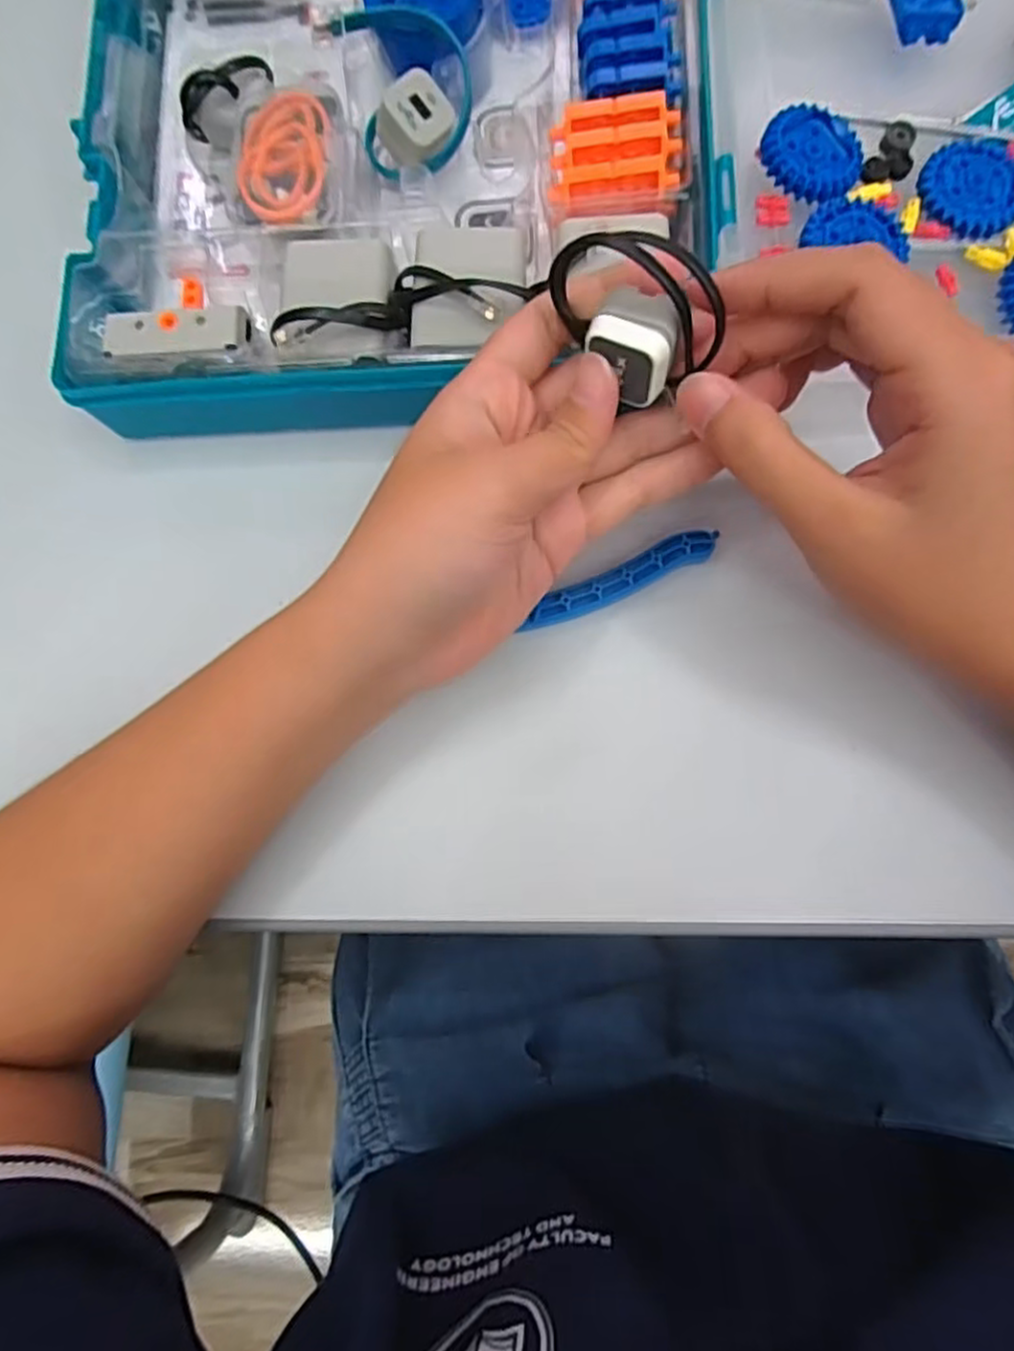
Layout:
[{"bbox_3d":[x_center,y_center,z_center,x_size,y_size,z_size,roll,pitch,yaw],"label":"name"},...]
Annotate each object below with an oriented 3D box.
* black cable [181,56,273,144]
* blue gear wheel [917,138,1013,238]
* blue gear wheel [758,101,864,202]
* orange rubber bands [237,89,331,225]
[{"bbox_3d":[-0.117,-0.245,0.288,0.044,0.020,0.015,-39,79,-2],"label":"black cable"},{"bbox_3d":[0.179,-0.188,0.264,0.040,0.005,0.040,-1,80,5],"label":"blue gear wheel"},{"bbox_3d":[0.118,-0.201,0.263,0.038,0.009,0.036,-1,80,5],"label":"blue gear wheel"},{"bbox_3d":[-0.089,-0.210,0.275,0.035,0.005,0.058,-3,80,5],"label":"orange rubber bands"}]

